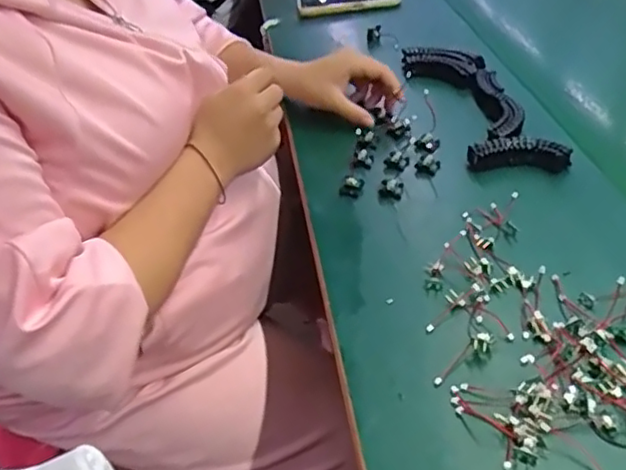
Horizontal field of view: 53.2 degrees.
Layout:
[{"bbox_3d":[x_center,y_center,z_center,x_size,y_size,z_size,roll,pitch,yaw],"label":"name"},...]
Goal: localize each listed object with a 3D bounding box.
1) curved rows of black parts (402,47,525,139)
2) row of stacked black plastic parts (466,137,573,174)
[{"bbox_3d":[0.192,-0.173,0.764,0.087,0.036,0.246,-16,39,-12],"label":"curved rows of black parts"},{"bbox_3d":[0.213,-0.083,0.651,0.098,0.030,0.039,5,39,14],"label":"row of stacked black plastic parts"}]

